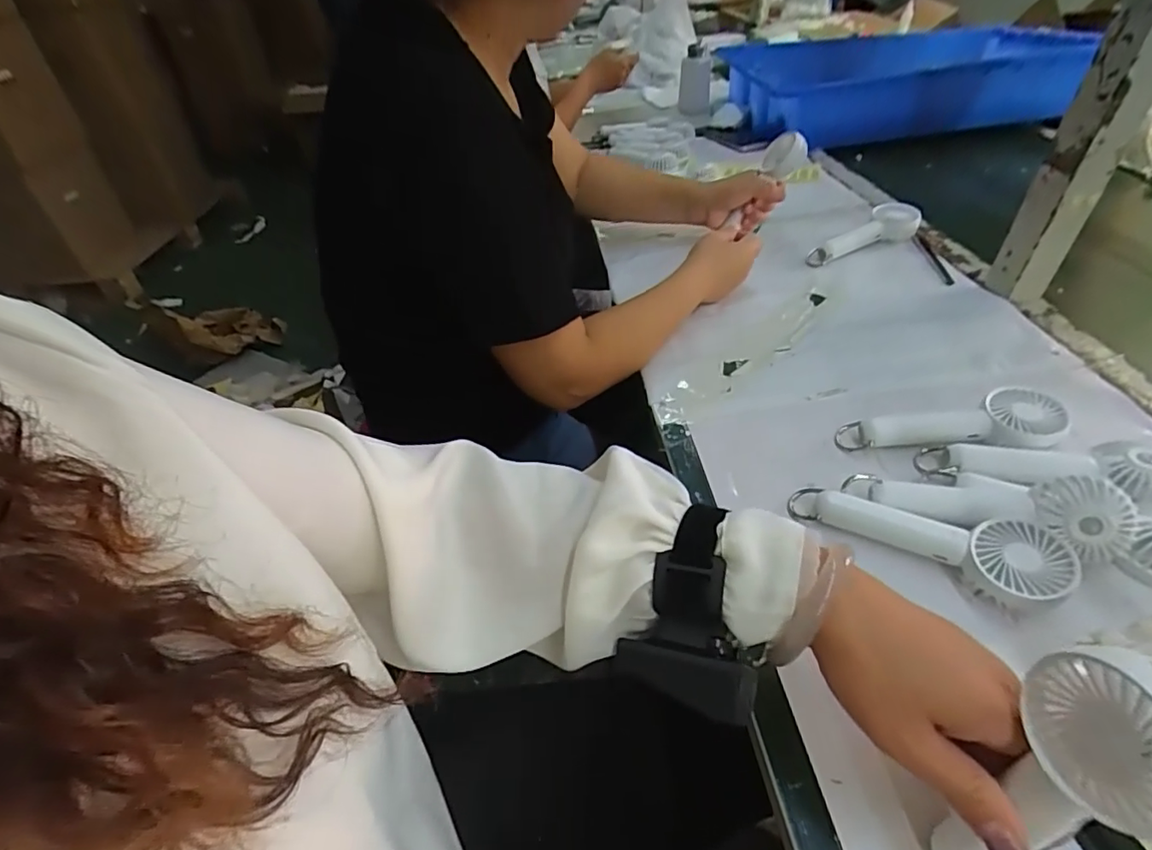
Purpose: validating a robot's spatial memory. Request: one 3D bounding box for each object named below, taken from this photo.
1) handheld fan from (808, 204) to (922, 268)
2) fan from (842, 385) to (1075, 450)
[{"bbox_3d":[0.368,-0.245,0.718,0.155,0.039,0.056,-22,45,-17],"label":"handheld fan"},{"bbox_3d":[0.302,0.000,0.453,0.162,0.036,0.055,-1,43,5],"label":"fan"}]

